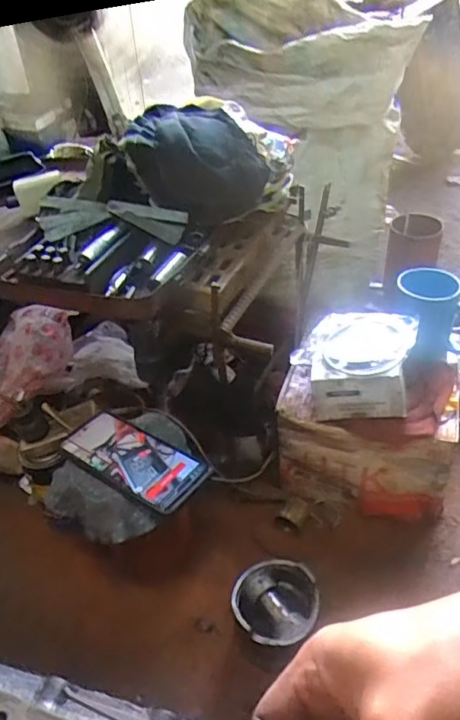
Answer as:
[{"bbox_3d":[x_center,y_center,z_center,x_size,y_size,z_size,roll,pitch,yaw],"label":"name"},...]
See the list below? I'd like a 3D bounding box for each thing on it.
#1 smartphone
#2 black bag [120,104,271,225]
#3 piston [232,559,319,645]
[{"bbox_3d":[-0.104,0.107,0.610,0.163,0.009,0.078,22,47,28],"label":"smartphone"},{"bbox_3d":[-0.041,-0.236,0.664,0.156,0.089,0.132,-11,41,-8],"label":"black bag"},{"bbox_3d":[0.052,0.291,0.638,0.090,0.076,0.091,-3,40,2],"label":"piston"}]

